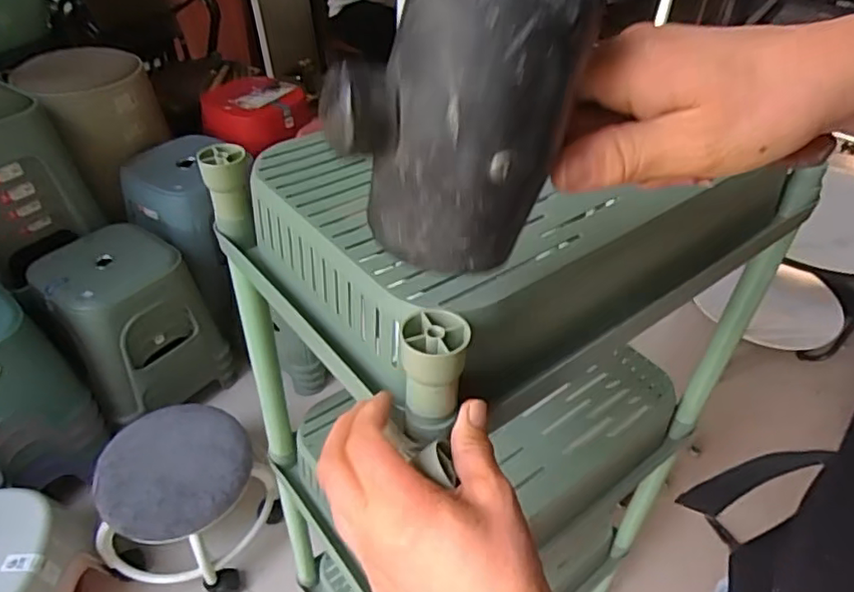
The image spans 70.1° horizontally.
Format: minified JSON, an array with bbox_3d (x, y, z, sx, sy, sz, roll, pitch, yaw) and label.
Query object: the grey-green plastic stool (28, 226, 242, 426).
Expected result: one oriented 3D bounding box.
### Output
[{"bbox_3d":[-0.755,0.046,1.561,0.320,0.346,0.380,-30,50,-32],"label":"grey-green plastic stool"}]

